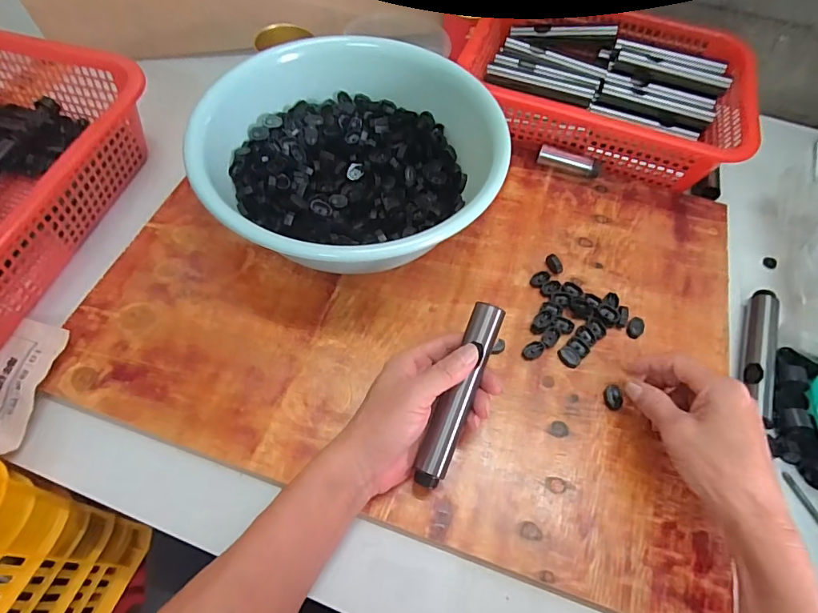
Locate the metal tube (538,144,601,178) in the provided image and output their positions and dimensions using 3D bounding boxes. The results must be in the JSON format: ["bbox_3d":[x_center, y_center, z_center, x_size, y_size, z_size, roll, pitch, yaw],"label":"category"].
[{"bbox_3d":[0.192,-0.175,0.555,0.072,0.020,0.015,24,63,11],"label":"metal tube"}]

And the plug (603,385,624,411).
[{"bbox_3d":[0.186,0.082,0.418,0.017,0.008,0.022,-12,64,-8],"label":"plug"}]

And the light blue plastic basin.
[{"bbox_3d":[-0.058,-0.154,0.485,0.295,0.096,0.281,-9,61,-7],"label":"light blue plastic basin"}]

